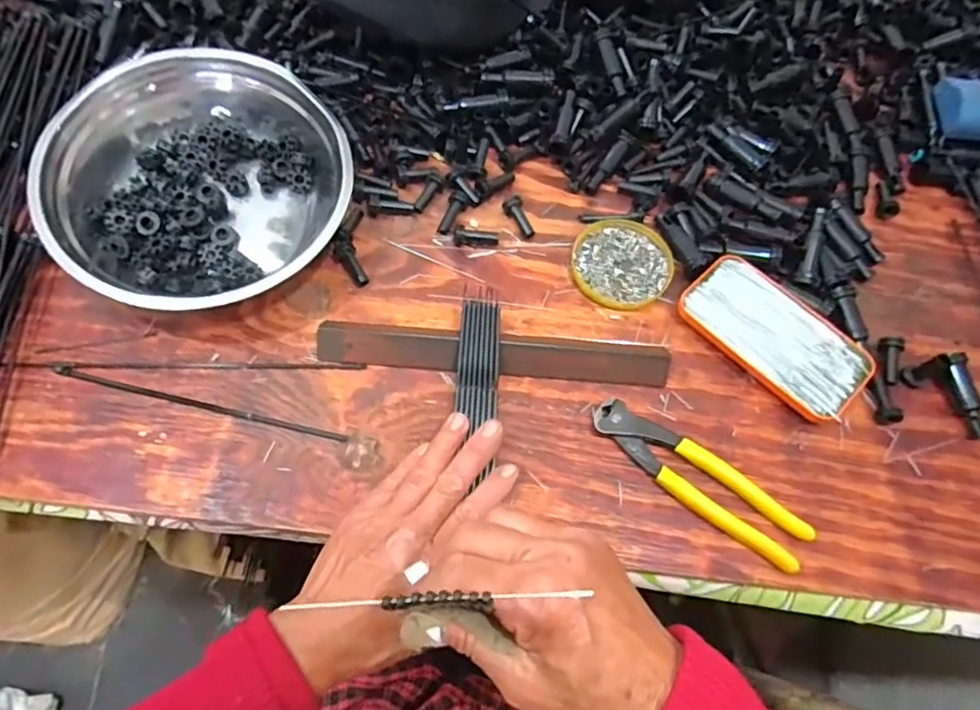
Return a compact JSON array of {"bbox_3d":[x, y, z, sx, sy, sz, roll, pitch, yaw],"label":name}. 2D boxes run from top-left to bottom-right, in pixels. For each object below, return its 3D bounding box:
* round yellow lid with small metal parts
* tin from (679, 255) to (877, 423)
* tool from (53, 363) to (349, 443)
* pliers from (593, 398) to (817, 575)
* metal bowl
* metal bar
[{"bbox_3d":[0.112,-0.078,0.511,0.081,0.006,0.088,1,65,-3],"label":"round yellow lid with small metal parts"},{"bbox_3d":[0.227,-0.017,0.479,0.079,0.021,0.144,-40,73,-19],"label":"tin"},{"bbox_3d":[-0.212,0.035,0.439,0.221,0.004,0.008,14,65,3],"label":"tool"},{"bbox_3d":[0.148,0.088,0.431,0.164,0.013,0.041,35,68,12],"label":"pliers"},{"bbox_3d":[-0.221,-0.131,0.472,0.213,0.084,0.206,1,65,-3],"label":"metal bowl"},{"bbox_3d":[0.004,-0.001,0.463,0.265,0.016,0.032,6,65,-1],"label":"metal bar"}]

